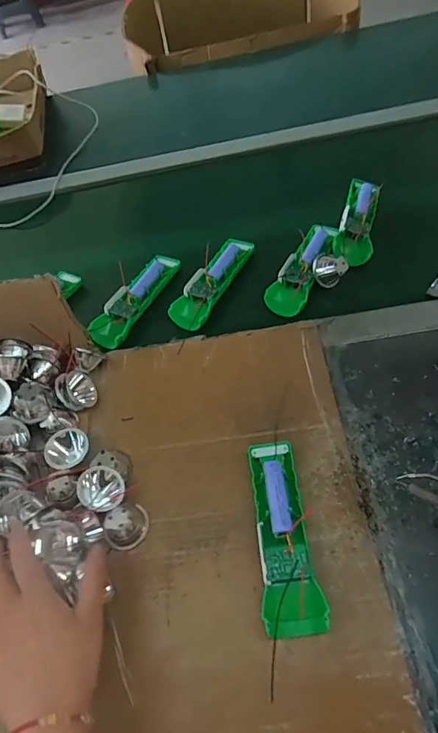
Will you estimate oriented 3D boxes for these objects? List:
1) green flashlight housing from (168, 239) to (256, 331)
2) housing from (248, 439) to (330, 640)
[{"bbox_3d":[-0.010,-0.117,0.594,0.054,0.029,0.157,20,62,22],"label":"green flashlight housing"},{"bbox_3d":[0.055,0.147,0.397,0.049,0.025,0.167,-11,55,3],"label":"housing"}]

